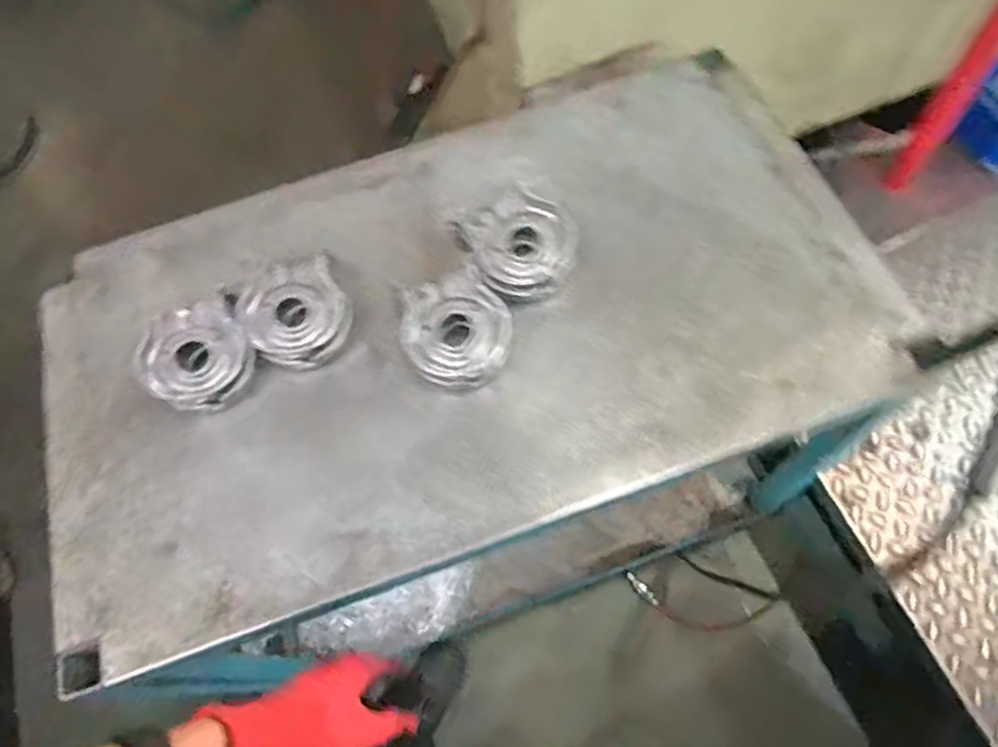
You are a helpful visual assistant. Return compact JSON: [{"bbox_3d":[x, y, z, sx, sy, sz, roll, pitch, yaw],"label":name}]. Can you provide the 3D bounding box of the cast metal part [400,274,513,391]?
[{"bbox_3d":[-0.044,-0.043,0.664,0.108,0.060,0.113,-27,66,-8],"label":"cast metal part"}]

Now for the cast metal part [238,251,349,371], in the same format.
[{"bbox_3d":[-0.219,-0.065,0.701,0.106,0.038,0.112,-2,65,4],"label":"cast metal part"}]

